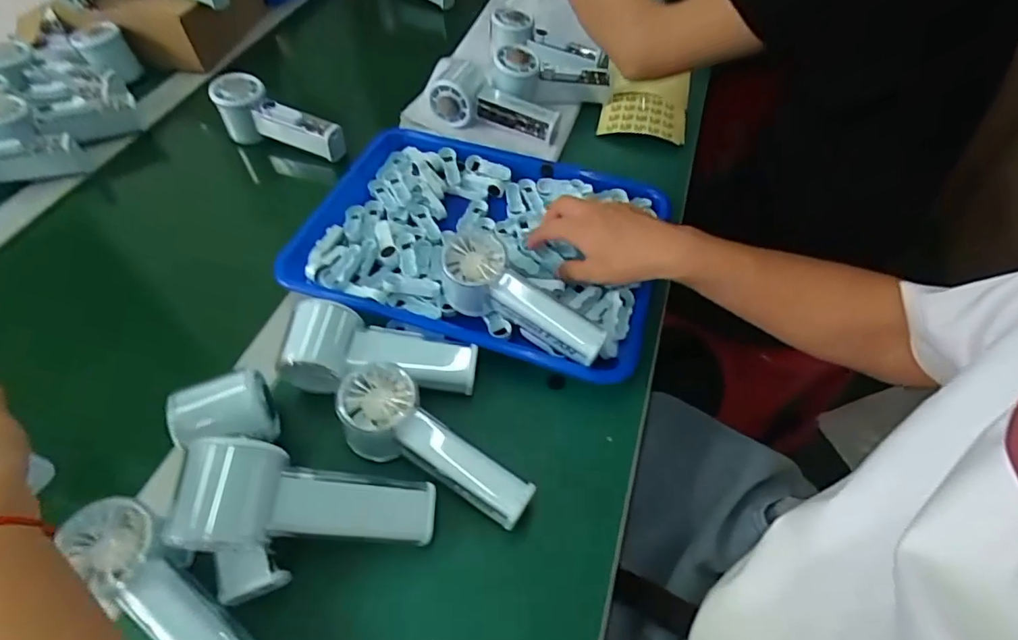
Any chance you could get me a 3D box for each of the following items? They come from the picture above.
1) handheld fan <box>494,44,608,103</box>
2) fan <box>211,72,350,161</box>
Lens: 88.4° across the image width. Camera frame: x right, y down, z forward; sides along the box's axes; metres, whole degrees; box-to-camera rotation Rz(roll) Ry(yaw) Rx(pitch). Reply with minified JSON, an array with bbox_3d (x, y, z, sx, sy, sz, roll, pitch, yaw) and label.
[{"bbox_3d":[0.054,-0.296,0.644,0.158,0.047,0.037,-2,52,-25],"label":"handheld fan"},{"bbox_3d":[-0.257,-0.223,0.584,0.140,0.061,0.045,21,57,14],"label":"fan"}]

